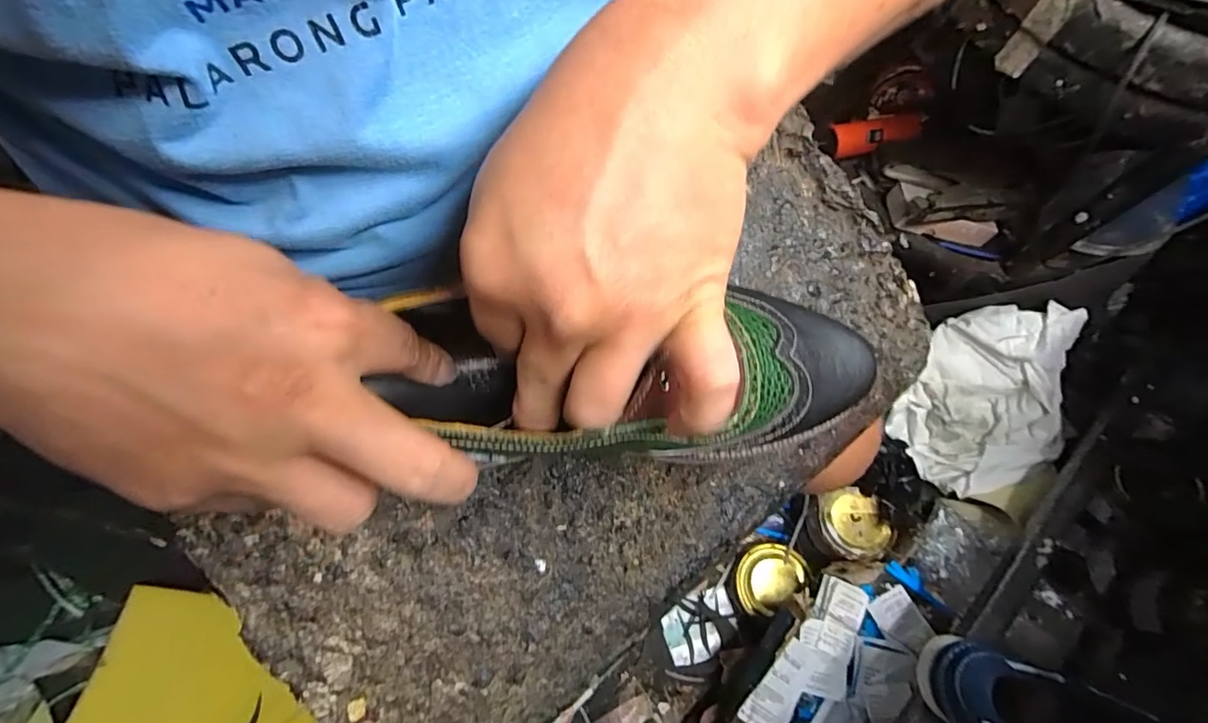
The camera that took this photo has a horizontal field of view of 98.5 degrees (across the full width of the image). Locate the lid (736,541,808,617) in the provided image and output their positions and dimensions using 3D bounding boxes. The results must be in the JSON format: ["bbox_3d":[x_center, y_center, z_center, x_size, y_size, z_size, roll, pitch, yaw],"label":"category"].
[{"bbox_3d":[0.227,0.293,0.712,0.095,0.024,0.078,-22,71,-10],"label":"lid"}]

